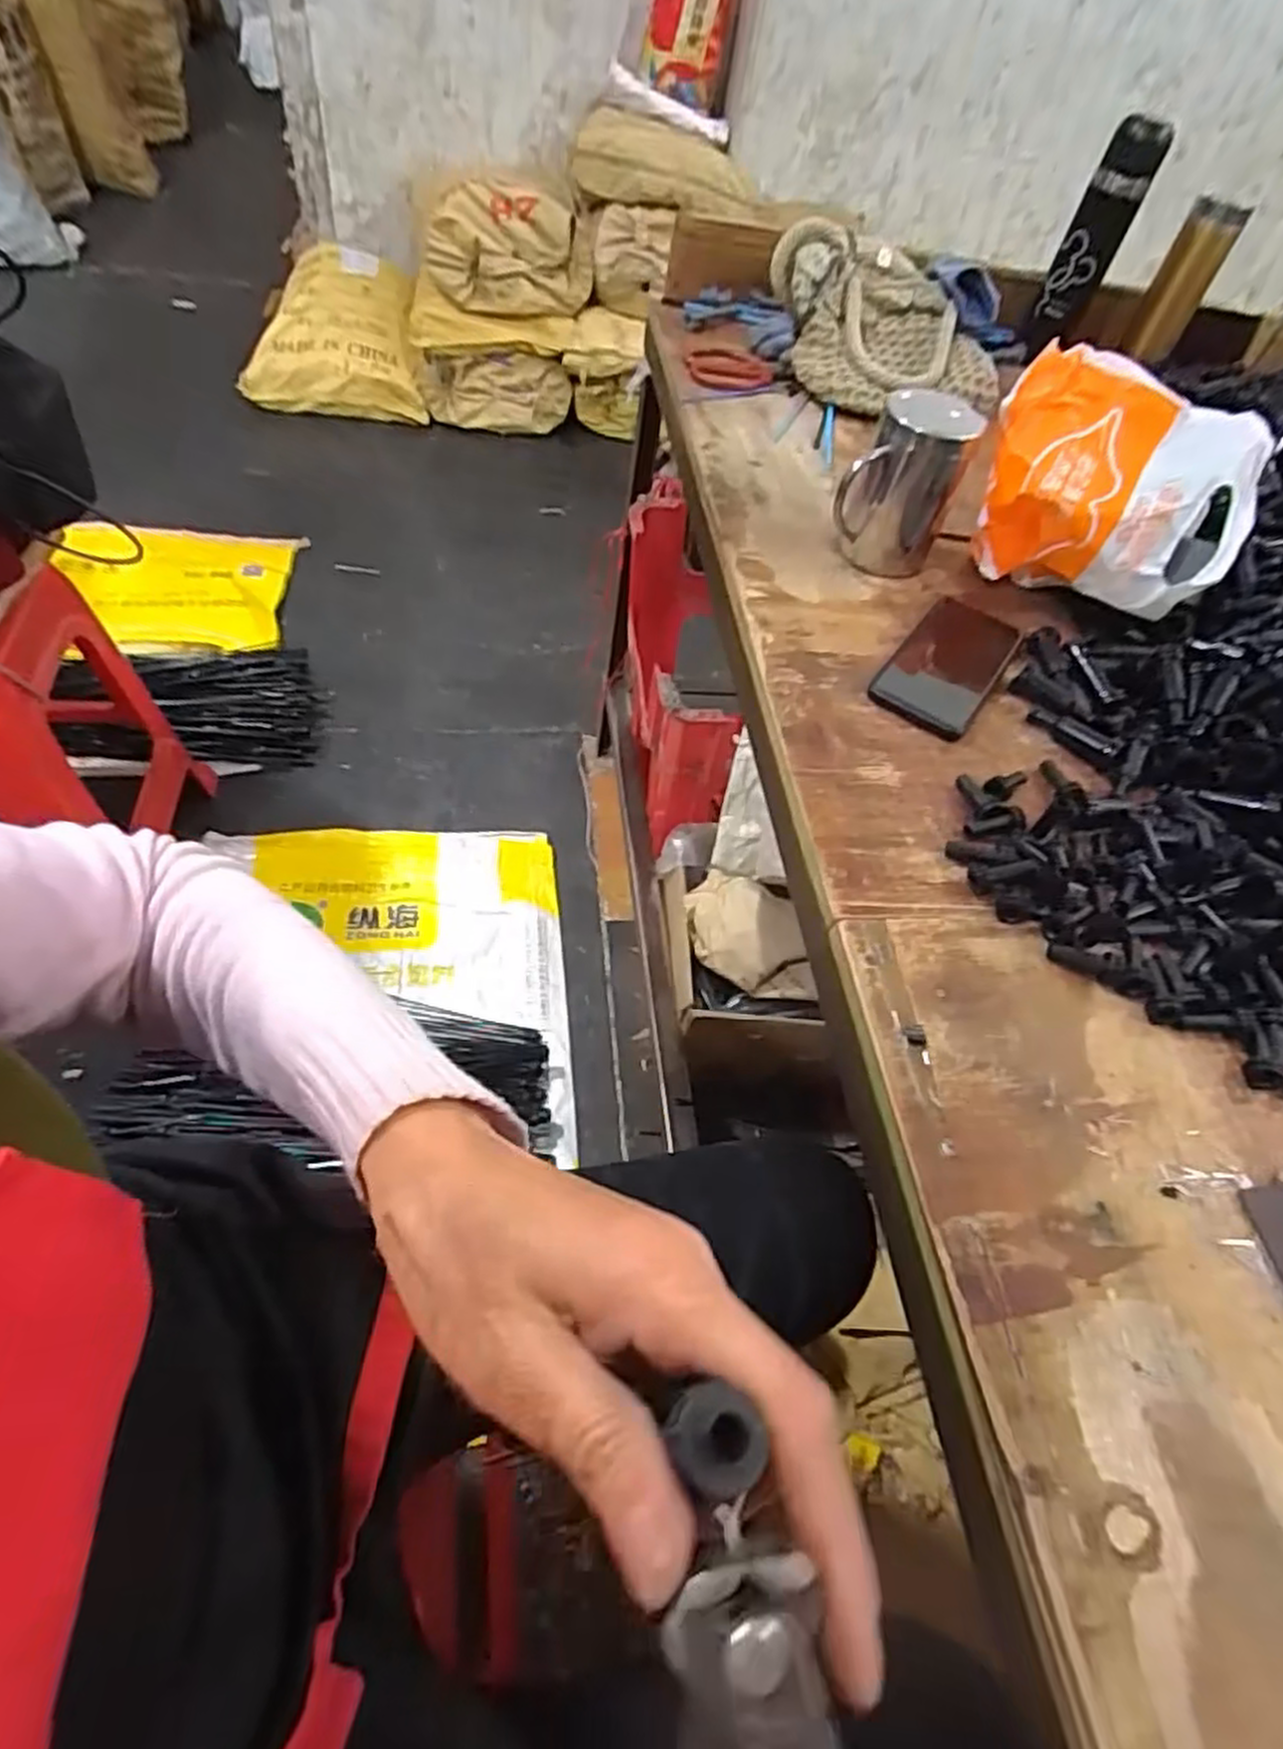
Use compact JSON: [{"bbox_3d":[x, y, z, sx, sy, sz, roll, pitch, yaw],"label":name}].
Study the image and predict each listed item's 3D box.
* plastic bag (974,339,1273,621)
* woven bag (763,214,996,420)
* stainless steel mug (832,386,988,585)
[{"bbox_3d":[0.366,-0.297,0.626,0.199,0.137,0.119,34,56,15],"label":"plastic bag"},{"bbox_3d":[0.266,-0.591,0.860,0.204,0.128,0.205,-11,57,-18],"label":"woven bag"},{"bbox_3d":[0.212,-0.317,0.640,0.082,0.124,0.086,29,55,12],"label":"stainless steel mug"}]

